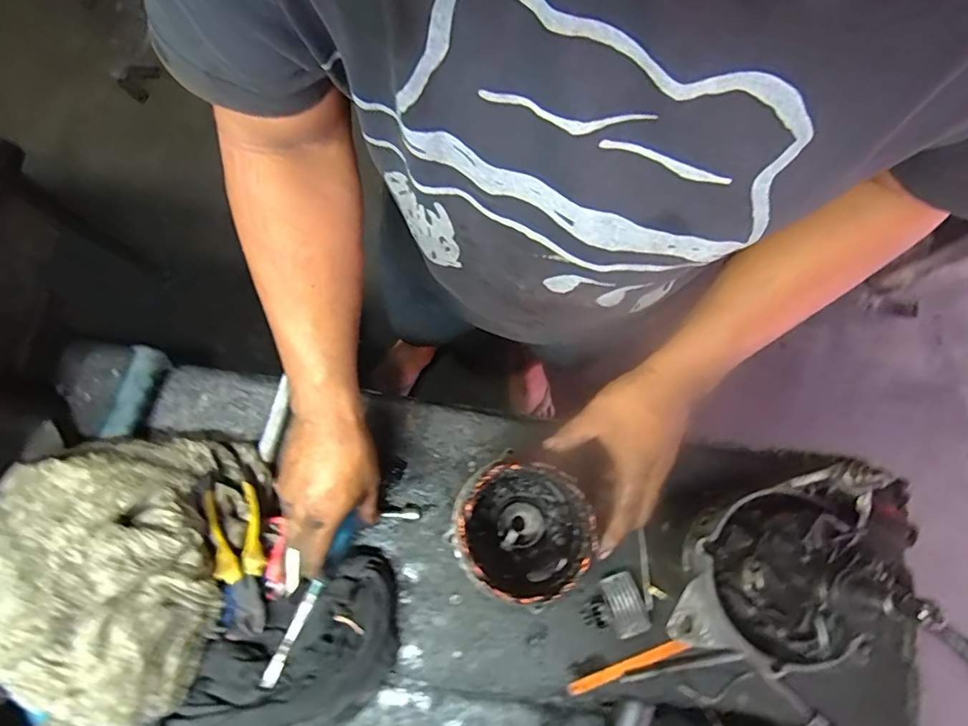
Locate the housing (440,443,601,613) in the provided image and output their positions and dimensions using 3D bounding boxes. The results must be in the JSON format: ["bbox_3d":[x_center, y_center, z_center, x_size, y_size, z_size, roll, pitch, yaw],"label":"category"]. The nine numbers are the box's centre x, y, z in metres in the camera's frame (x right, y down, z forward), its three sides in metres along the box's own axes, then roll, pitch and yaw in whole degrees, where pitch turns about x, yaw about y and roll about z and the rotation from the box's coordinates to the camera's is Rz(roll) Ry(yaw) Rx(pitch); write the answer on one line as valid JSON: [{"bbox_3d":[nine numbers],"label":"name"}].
[{"bbox_3d":[0.036,0.160,0.519,0.119,0.134,0.113,26,77,4],"label":"housing"}]

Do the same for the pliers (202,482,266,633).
[{"bbox_3d":[-0.241,0.191,0.519,0.048,0.028,0.136,-2,63,-40],"label":"pliers"}]

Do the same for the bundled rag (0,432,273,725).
[{"bbox_3d":[-0.360,0.200,0.495,0.232,0.128,0.278,9,77,0],"label":"bundled rag"}]

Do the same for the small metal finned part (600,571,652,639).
[{"bbox_3d":[0.148,0.252,0.558,0.037,0.023,0.059,-15,78,-5],"label":"small metal finned part"}]

